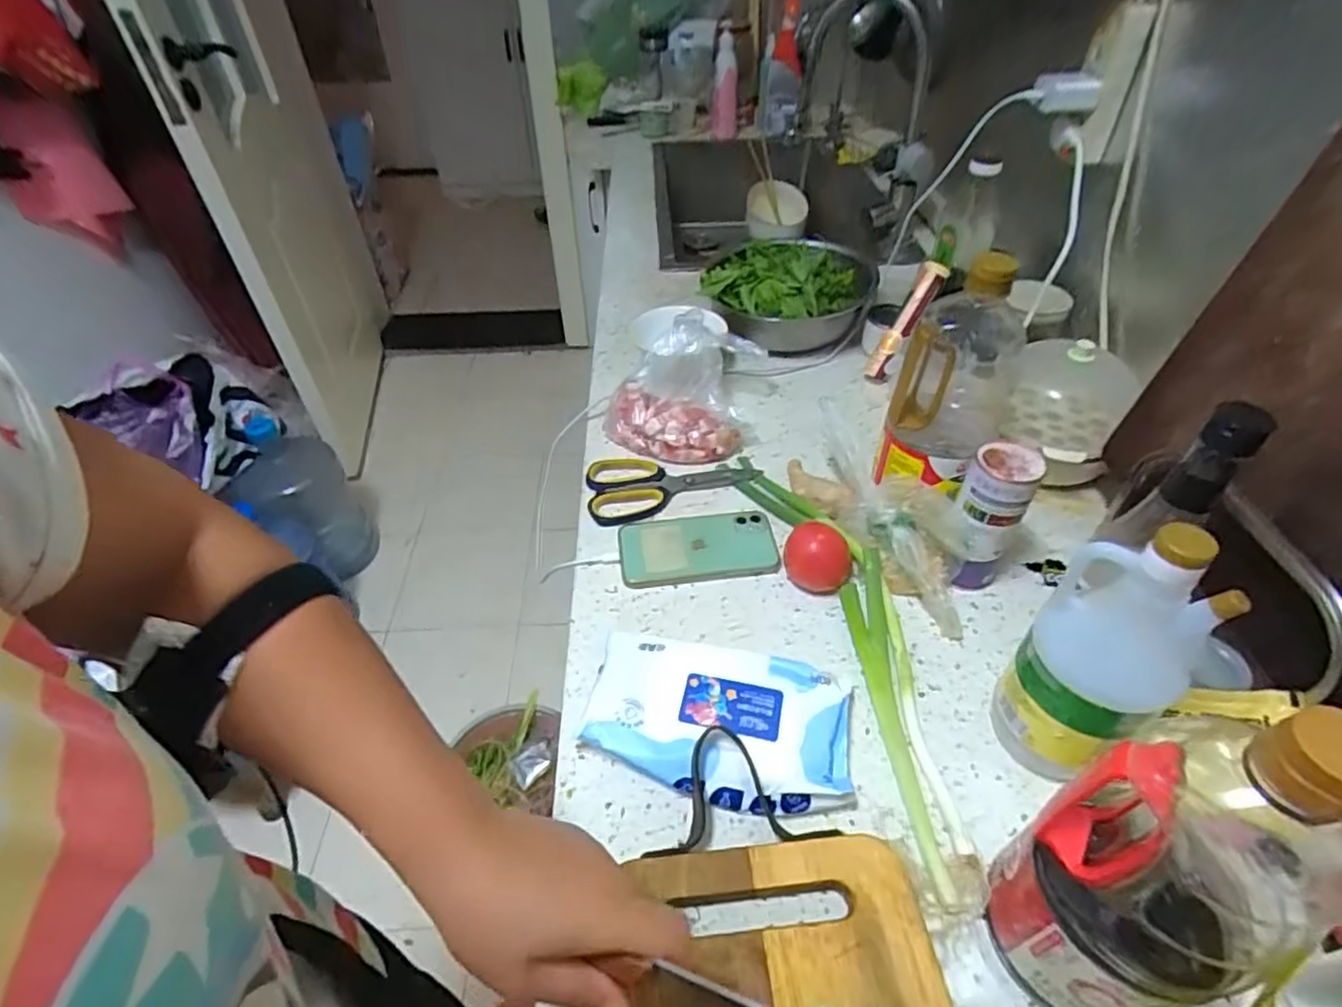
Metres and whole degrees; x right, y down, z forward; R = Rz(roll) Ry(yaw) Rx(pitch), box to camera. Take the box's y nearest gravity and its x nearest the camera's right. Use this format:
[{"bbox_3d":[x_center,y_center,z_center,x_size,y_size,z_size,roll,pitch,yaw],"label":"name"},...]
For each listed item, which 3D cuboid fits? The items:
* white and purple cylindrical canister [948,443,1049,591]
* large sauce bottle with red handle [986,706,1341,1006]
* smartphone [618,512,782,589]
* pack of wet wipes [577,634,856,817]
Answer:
[{"bbox_3d":[0.276,0.014,0.580,0.052,0.138,0.060,25,52,25],"label":"white and purple cylindrical canister"},{"bbox_3d":[0.239,0.183,0.320,0.090,0.261,0.089,-9,46,-6],"label":"large sauce bottle with red handle"},{"bbox_3d":[0.026,0.044,0.644,0.149,0.012,0.077,-5,45,-2],"label":"smartphone"},{"bbox_3d":[0.035,0.167,0.504,0.195,0.034,0.112,9,47,12],"label":"pack of wet wipes"}]

